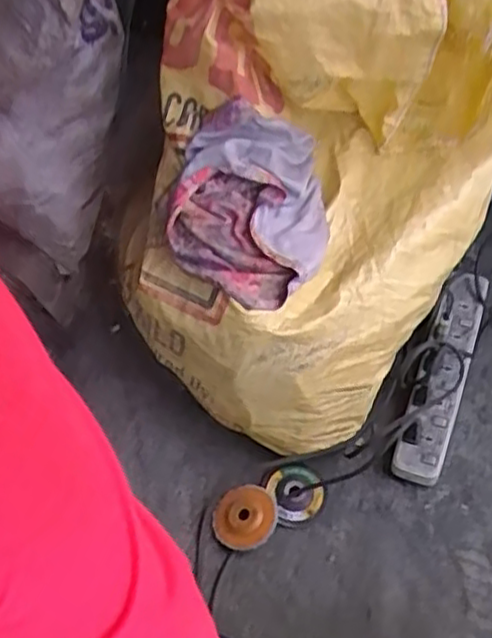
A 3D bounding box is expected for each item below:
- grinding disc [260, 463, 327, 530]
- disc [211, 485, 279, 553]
[{"bbox_3d":[0.066,0.228,0.945,0.073,0.017,0.085,-22,60,-6],"label":"grinding disc"},{"bbox_3d":[-0.002,0.256,0.935,0.081,0.015,0.083,-2,55,3],"label":"disc"}]

